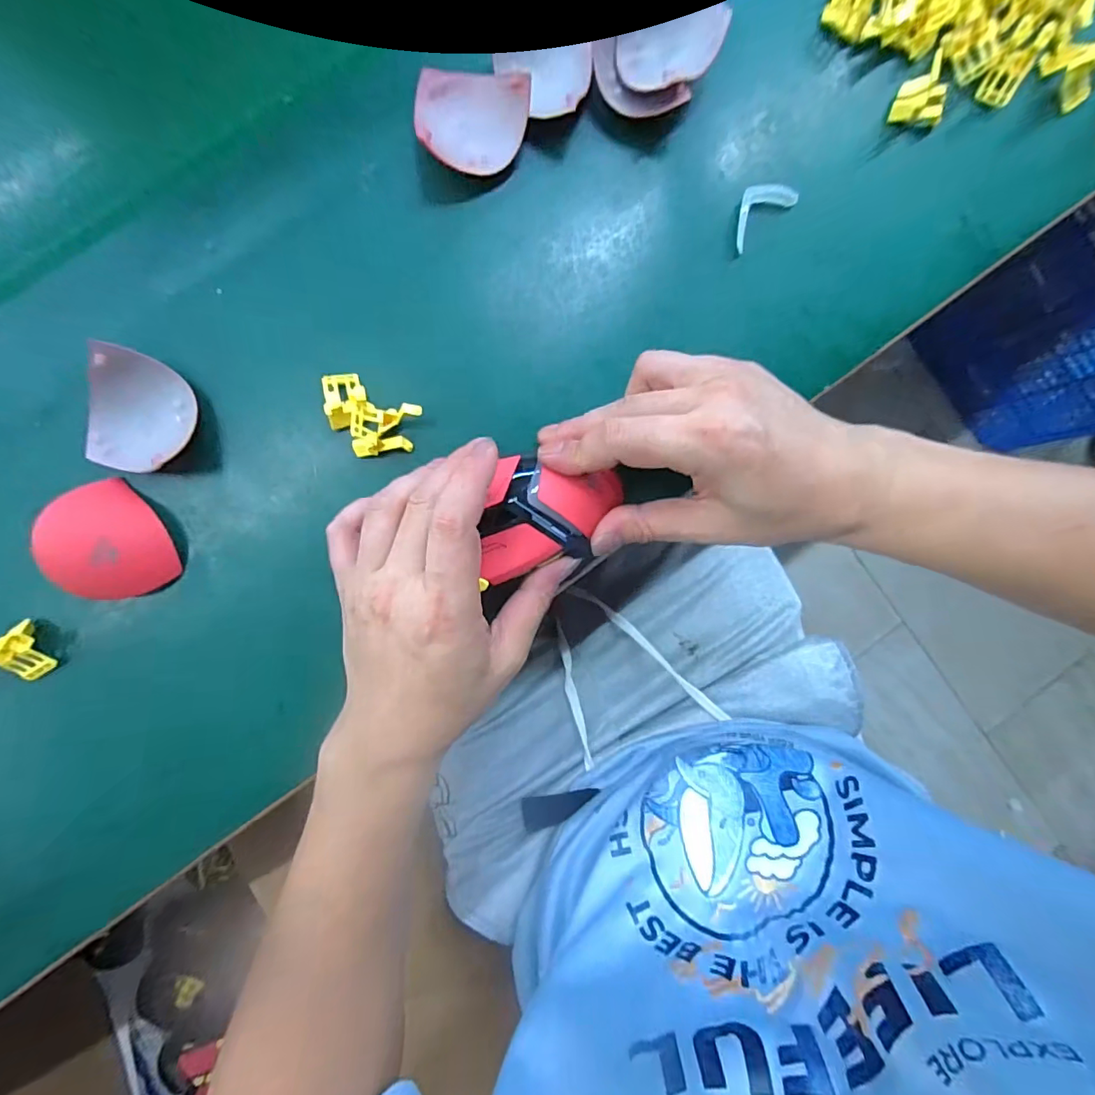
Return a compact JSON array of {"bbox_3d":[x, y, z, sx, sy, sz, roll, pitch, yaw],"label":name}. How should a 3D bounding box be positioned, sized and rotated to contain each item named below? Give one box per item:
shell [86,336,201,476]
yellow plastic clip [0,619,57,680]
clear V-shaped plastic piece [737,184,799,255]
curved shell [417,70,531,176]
[{"bbox_3d":[-0.208,-0.068,0.265,0.052,0.027,0.058,16,90,-4],"label":"shell"},{"bbox_3d":[-0.279,0.057,0.264,0.022,0.032,0.028,-25,93,-3],"label":"yellow plastic clip"},{"bbox_3d":[0.124,-0.200,0.302,0.044,0.009,0.024,-41,94,-2],"label":"clear V-shaped plastic piece"},{"bbox_3d":[-0.041,-0.230,0.278,0.058,0.021,0.044,6,91,-4],"label":"curved shell"}]

